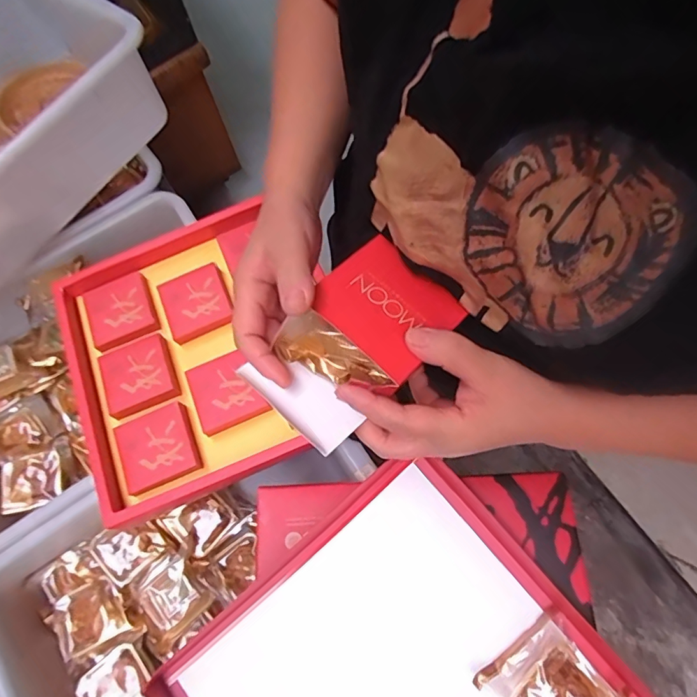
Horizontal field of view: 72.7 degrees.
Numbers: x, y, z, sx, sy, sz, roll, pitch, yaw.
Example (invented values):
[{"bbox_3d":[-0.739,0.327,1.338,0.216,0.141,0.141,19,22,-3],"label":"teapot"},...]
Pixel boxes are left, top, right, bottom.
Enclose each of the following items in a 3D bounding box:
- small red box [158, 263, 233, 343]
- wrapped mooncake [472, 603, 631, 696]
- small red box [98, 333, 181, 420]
[{"bbox_3d":[-0.205,-0.062,0.634,0.086,0.023,0.086,-24,72,-6],"label":"small red box"},{"bbox_3d":[0.196,0.324,0.450,0.100,0.030,0.105,-44,75,-12],"label":"wrapped mooncake"},{"bbox_3d":[-0.267,0.031,0.598,0.085,0.020,0.093,-22,72,-6],"label":"small red box"}]

